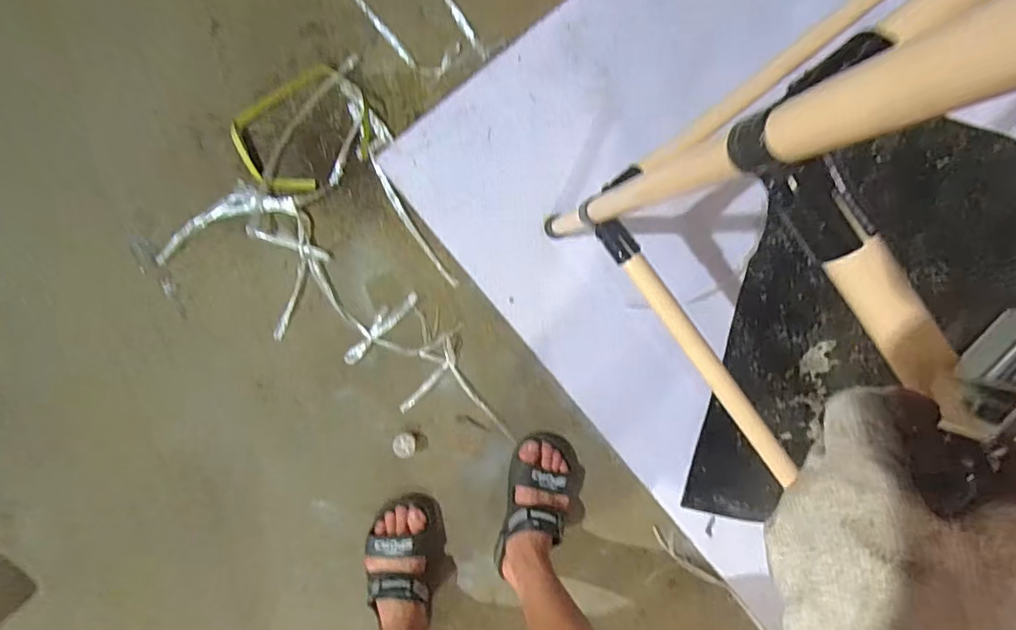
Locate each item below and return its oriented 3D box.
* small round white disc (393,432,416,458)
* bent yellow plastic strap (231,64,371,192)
[{"bbox_3d":[-0.167,0.211,0.880,0.035,0.021,0.041,4,96,-5],"label":"small round white disc"},{"bbox_3d":[-0.303,-0.274,0.814,0.199,0.020,0.146,-31,98,0],"label":"bent yellow plastic strap"}]

